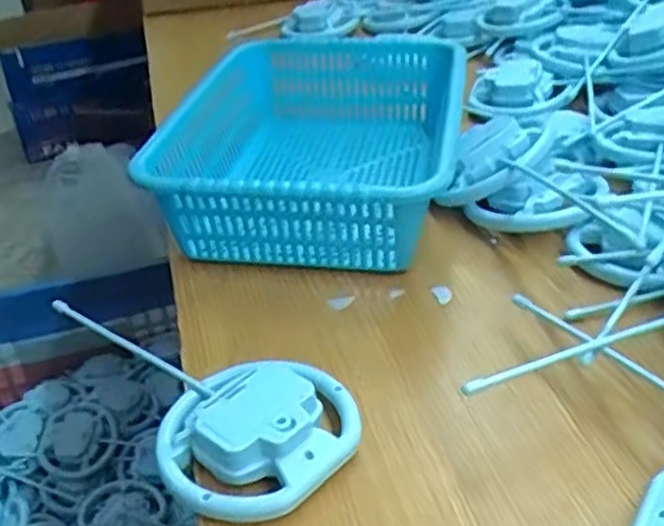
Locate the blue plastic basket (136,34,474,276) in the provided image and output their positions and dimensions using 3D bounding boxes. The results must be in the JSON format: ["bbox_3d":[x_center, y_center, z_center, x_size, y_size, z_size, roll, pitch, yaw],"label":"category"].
[{"bbox_3d":[-0.004,-0.115,0.629,0.212,0.078,0.347,3,35,10],"label":"blue plastic basket"}]

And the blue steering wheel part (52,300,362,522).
[{"bbox_3d":[-0.066,0.064,0.413,0.100,0.030,0.182,-25,40,-28],"label":"blue steering wheel part"}]

